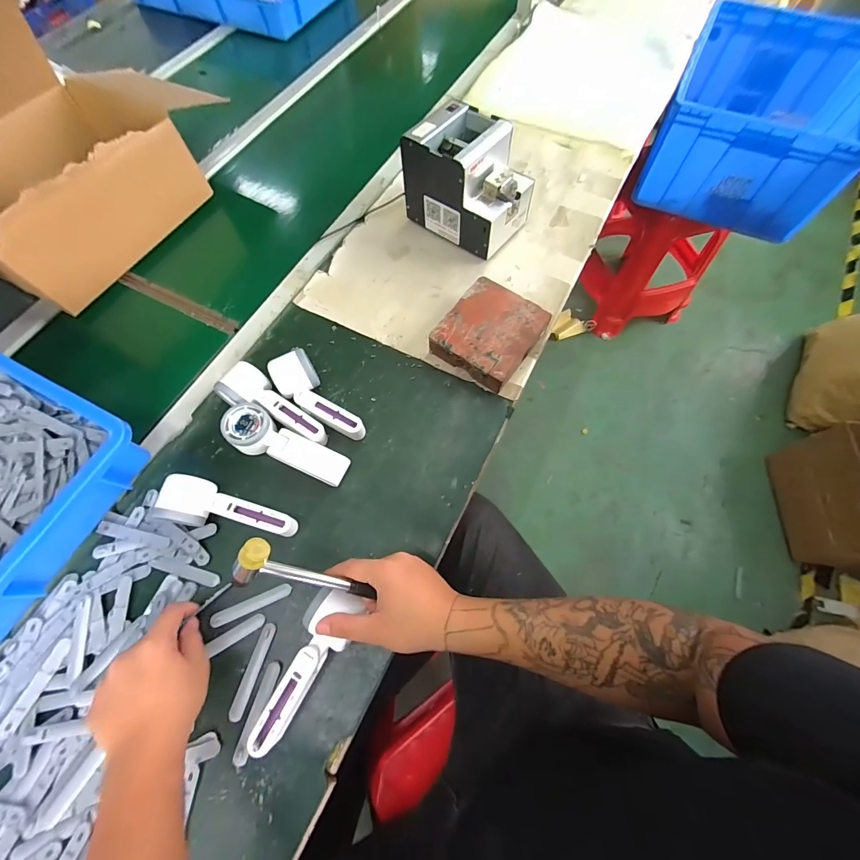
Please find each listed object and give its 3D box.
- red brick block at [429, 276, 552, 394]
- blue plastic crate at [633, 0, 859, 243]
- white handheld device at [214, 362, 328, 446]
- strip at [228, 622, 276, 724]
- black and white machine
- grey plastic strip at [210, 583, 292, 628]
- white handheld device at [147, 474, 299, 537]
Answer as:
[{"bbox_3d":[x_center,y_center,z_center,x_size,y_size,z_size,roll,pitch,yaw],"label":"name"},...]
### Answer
[{"bbox_3d":[0.091,-0.146,0.576,0.132,0.044,0.146,32,71,14],"label":"red brick block"},{"bbox_3d":[0.812,-0.785,0.952,0.386,0.230,0.538,23,70,11],"label":"blue plastic crate"},{"bbox_3d":[-0.220,-0.024,0.525,0.168,0.048,0.063,37,73,15],"label":"white handheld device"},{"bbox_3d":[-0.202,0.274,0.429,0.018,0.004,0.097,13,68,7],"label":"strip"},{"bbox_3d":[0.067,-0.415,0.633,0.183,0.143,0.134,37,73,15],"label":"black and white machine"},{"bbox_3d":[-0.216,0.213,0.458,0.098,0.005,0.017,-22,68,-8],"label":"grey plastic strip"},{"bbox_3d":[-0.255,0.099,0.480,0.176,0.045,0.059,8,68,5],"label":"white handheld device"}]

